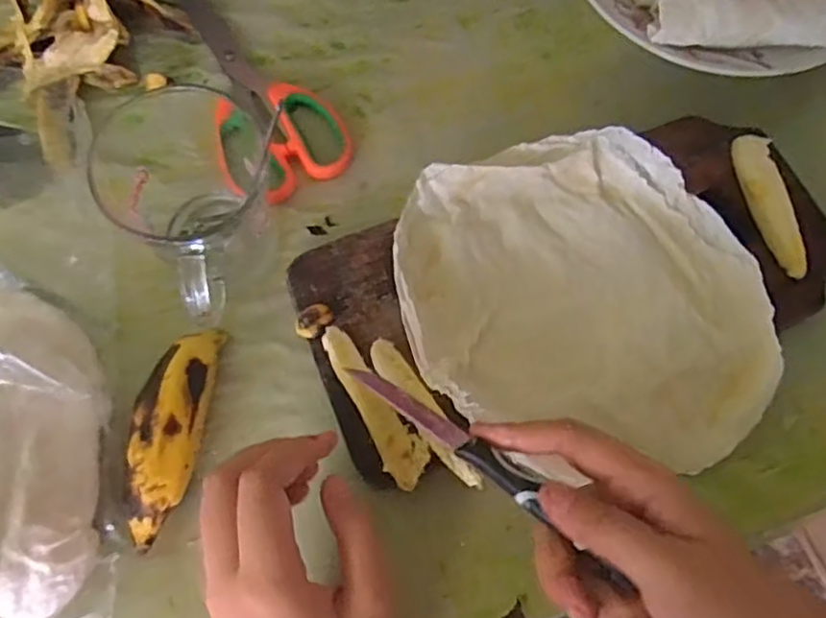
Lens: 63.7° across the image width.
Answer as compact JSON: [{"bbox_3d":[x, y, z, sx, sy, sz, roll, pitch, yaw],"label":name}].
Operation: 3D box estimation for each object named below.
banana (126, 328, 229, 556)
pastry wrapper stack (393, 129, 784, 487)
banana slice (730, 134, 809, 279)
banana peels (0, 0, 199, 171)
[{"bbox_3d":[-0.120,0.060,0.329,0.030,0.033,0.108,5,71,1],"label":"banana"},{"bbox_3d":[0.087,-0.005,0.353,0.181,0.039,0.190,-9,71,-4],"label":"pastry wrapper stack"},{"bbox_3d":[0.202,-0.062,0.375,0.018,0.017,0.091,-8,71,-4],"label":"banana slice"},{"bbox_3d":[-0.212,-0.167,0.396,0.126,0.035,0.131,39,75,12],"label":"banana peels"}]

